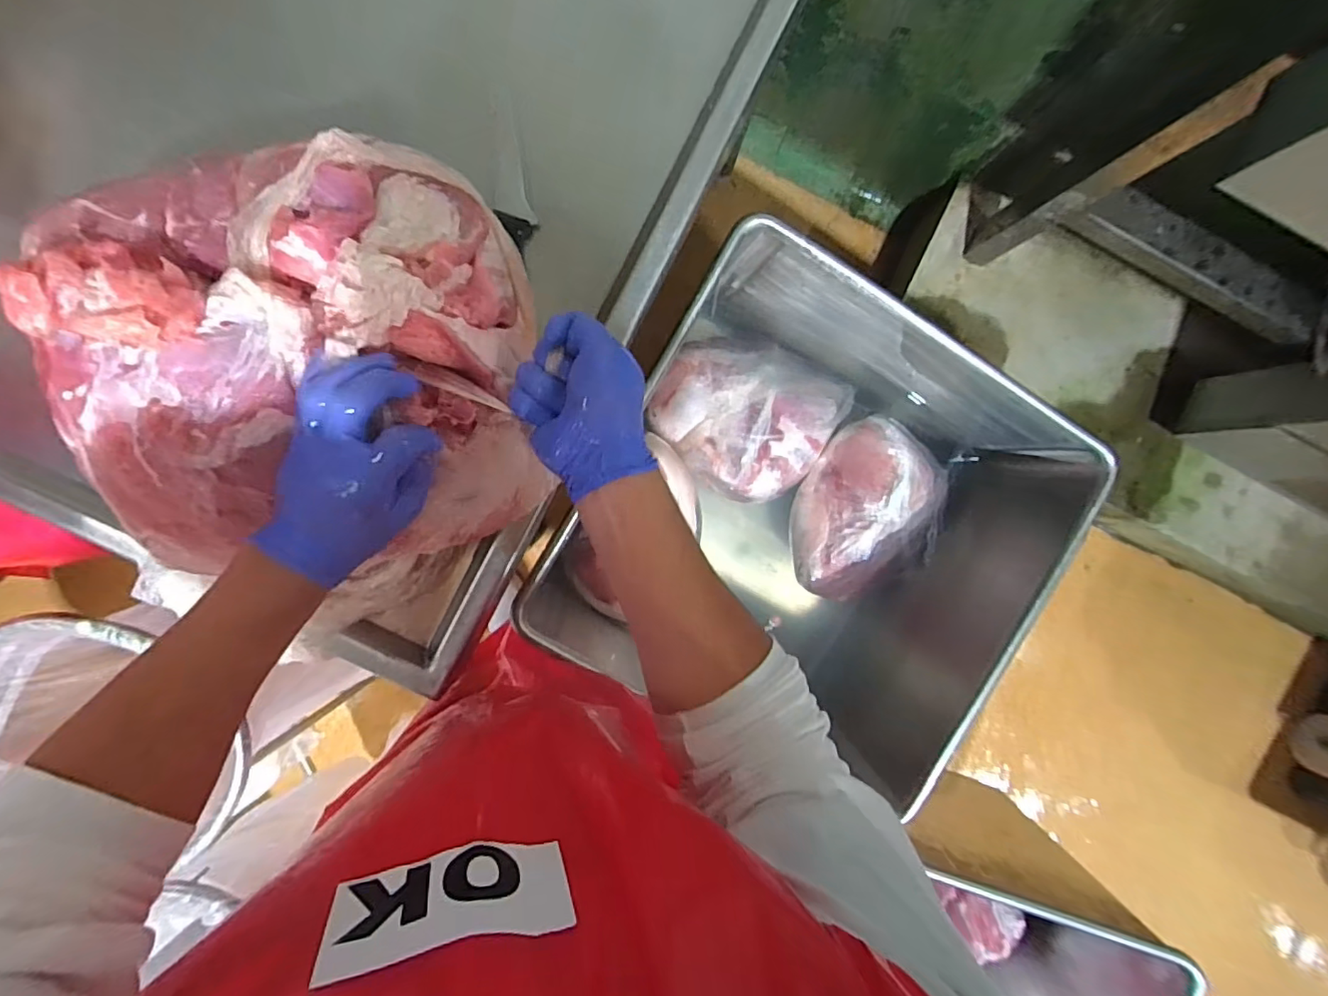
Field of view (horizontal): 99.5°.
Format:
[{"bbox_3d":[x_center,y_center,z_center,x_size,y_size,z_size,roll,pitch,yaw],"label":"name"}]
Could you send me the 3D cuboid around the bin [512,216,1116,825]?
[{"bbox_3d":[0.254,0.036,1.019,0.708,0.459,0.632,28,91,-5],"label":"bin"}]

